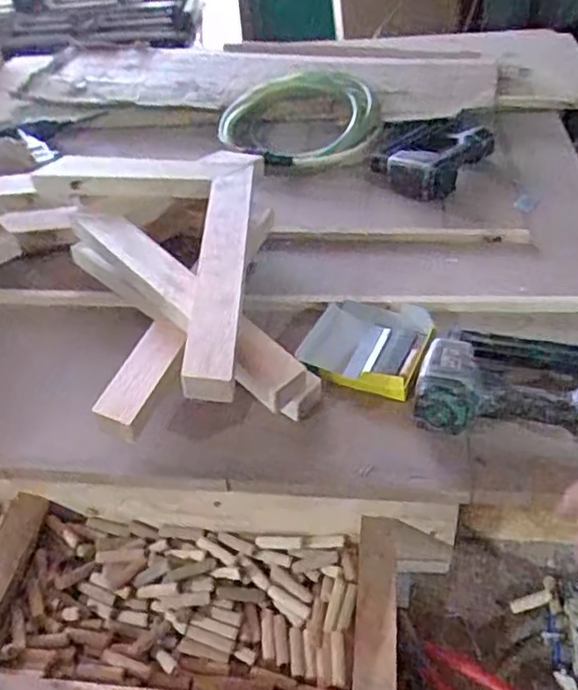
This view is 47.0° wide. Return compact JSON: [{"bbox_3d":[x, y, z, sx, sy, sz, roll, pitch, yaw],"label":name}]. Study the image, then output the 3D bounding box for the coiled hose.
[{"bbox_3d":[0.030,-0.435,1.245,0.306,0.070,0.324,-3,39,3],"label":"coiled hose"}]

